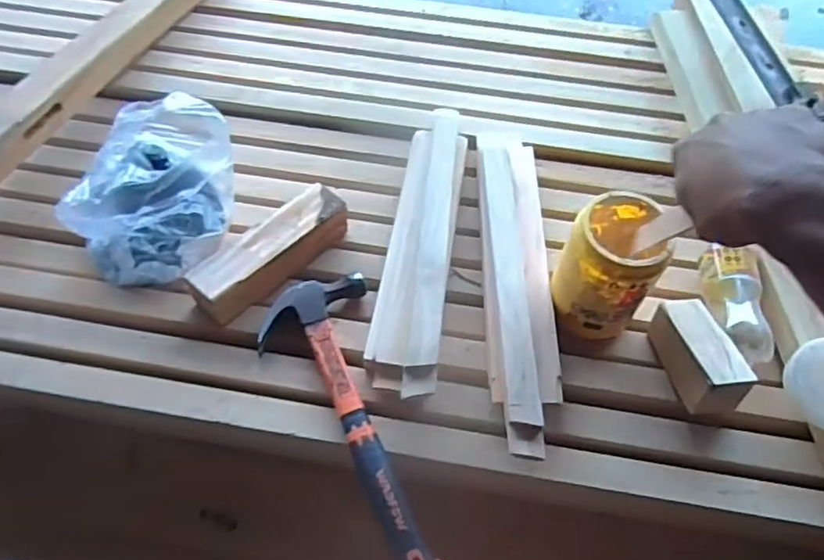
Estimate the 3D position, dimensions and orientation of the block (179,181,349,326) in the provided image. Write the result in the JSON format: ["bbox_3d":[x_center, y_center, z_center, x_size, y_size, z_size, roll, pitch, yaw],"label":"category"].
[{"bbox_3d":[-0.155,-0.033,0.678,0.058,0.048,0.192,40,65,22],"label":"block"}]

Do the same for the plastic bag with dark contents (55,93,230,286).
[{"bbox_3d":[-0.288,-0.104,0.685,0.155,0.113,0.188,8,58,4],"label":"plastic bag with dark contents"}]

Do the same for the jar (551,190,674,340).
[{"bbox_3d":[0.197,-0.013,0.625,0.091,0.131,0.106,30,62,17],"label":"jar"}]

